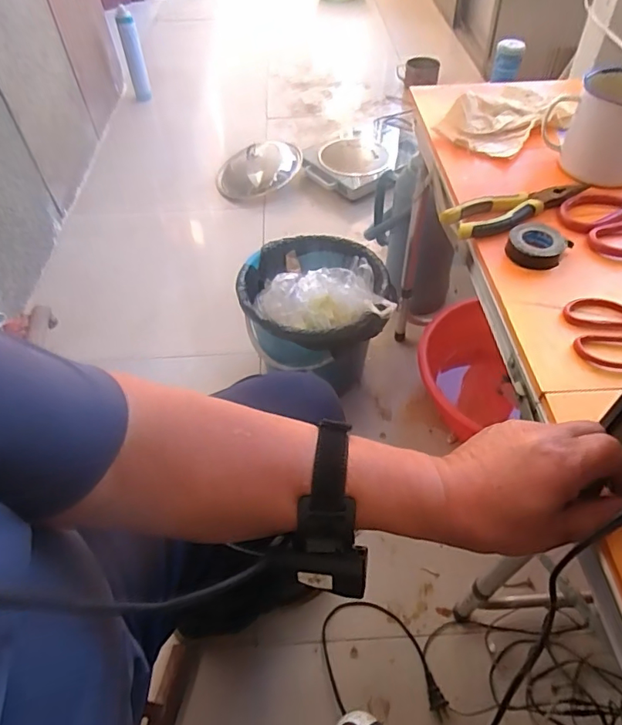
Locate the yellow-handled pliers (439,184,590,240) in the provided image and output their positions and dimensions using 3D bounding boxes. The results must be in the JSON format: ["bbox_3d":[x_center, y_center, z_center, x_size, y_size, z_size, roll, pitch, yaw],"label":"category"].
[{"bbox_3d":[0.227,-0.172,0.559,0.169,0.022,0.053,-22,53,-16],"label":"yellow-handled pliers"}]

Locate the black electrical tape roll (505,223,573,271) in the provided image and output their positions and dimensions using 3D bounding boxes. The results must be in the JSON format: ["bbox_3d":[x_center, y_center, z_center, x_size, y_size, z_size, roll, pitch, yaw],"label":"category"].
[{"bbox_3d":[0.230,-0.120,0.510,0.053,0.024,0.044,32,58,25],"label":"black electrical tape roll"}]

